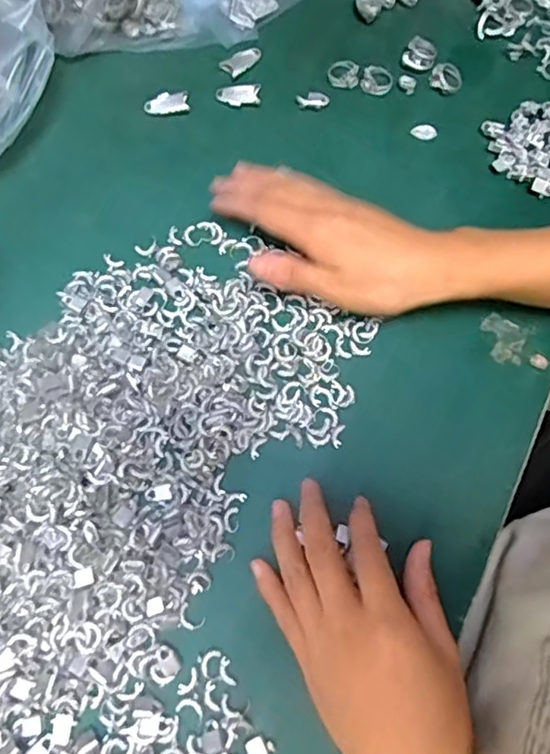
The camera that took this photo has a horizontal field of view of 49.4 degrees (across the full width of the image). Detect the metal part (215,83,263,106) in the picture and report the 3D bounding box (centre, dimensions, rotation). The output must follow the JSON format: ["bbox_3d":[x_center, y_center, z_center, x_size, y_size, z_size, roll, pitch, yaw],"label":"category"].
[{"bbox_3d":[-0.025,-0.198,0.419,0.031,0.005,0.017,-7,72,-3],"label":"metal part"}]

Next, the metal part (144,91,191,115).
[{"bbox_3d":[-0.076,-0.191,0.418,0.031,0.006,0.017,-9,72,-4],"label":"metal part"}]

